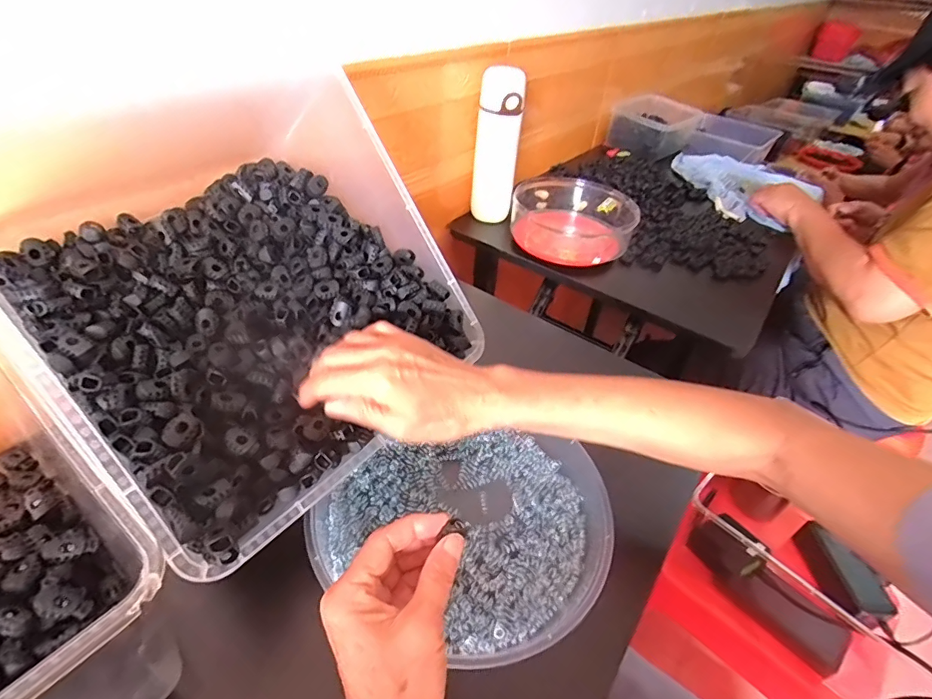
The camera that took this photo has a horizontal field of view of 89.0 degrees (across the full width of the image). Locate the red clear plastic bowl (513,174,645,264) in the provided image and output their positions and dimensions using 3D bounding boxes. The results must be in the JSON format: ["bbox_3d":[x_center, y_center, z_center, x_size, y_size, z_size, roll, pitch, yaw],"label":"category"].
[{"bbox_3d":[0.180,-0.228,0.797,0.196,0.060,0.236,9,41,3],"label":"red clear plastic bowl"}]

